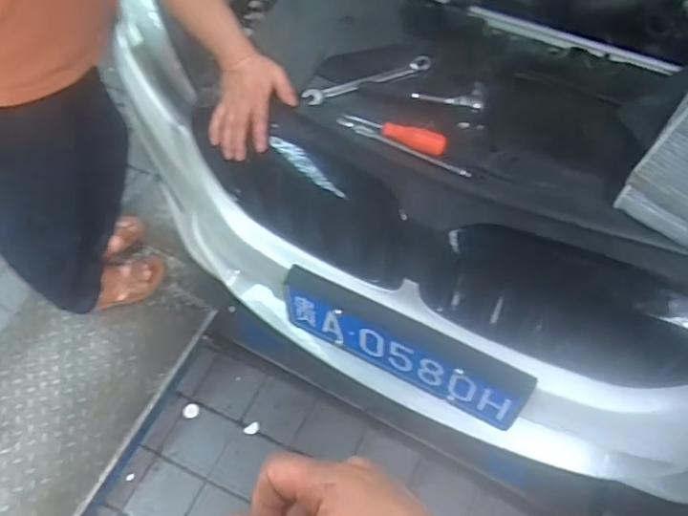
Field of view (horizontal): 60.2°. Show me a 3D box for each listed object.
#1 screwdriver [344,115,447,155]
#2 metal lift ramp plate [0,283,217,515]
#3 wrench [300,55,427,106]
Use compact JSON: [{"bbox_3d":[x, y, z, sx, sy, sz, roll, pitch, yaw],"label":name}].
[{"bbox_3d":[0.073,-0.187,0.871,0.158,0.023,0.031,26,61,18],"label":"screwdriver"},{"bbox_3d":[-0.784,0.414,1.476,0.510,0.115,0.897,24,63,18],"label":"metal lift ramp plate"},{"bbox_3d":[0.037,-0.281,0.941,0.207,0.014,0.034,-15,57,-8],"label":"wrench"}]

